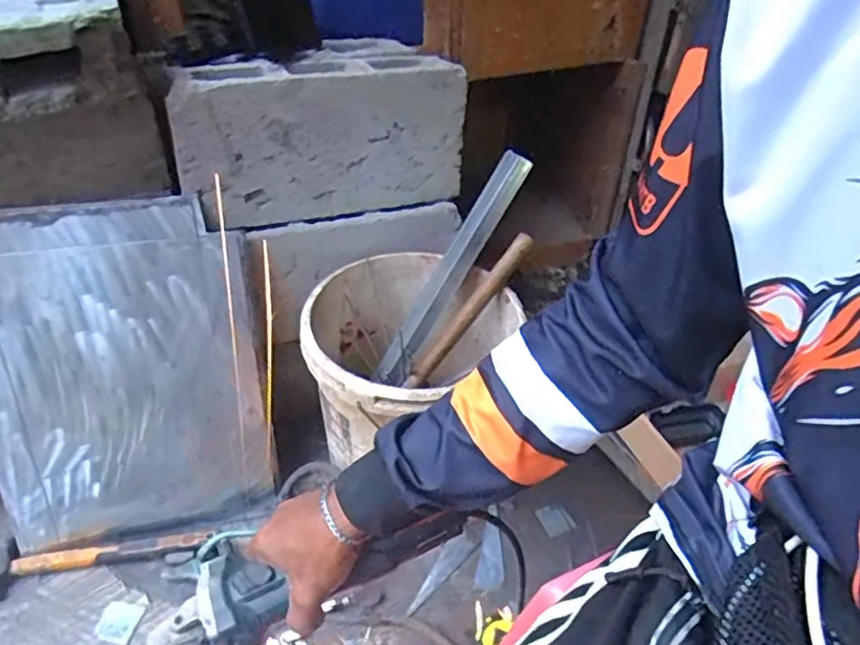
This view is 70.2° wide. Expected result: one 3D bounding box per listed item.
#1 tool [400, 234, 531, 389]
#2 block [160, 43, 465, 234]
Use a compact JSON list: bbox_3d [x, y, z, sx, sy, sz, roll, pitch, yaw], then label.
[{"bbox_3d":[0.051,-0.012,0.850,0.026,0.268,0.025,44,10,36],"label":"tool"},{"bbox_3d":[-0.165,-0.277,0.873,0.387,0.182,0.165,-15,45,-24],"label":"block"}]

